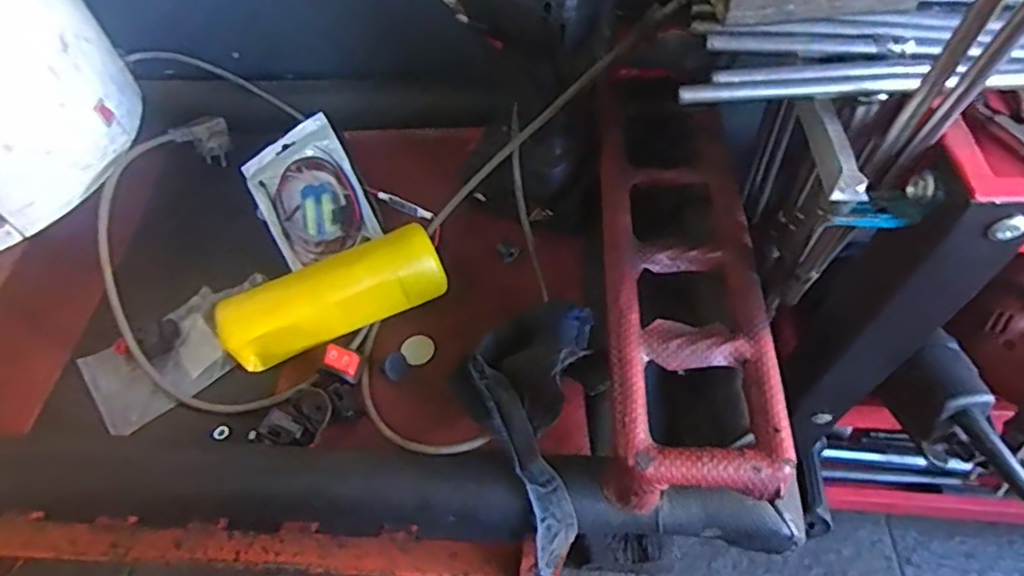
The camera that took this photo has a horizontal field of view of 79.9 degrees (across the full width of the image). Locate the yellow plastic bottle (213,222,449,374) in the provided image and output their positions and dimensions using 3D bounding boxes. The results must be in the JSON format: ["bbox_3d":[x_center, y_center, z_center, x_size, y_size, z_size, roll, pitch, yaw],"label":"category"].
[{"bbox_3d":[-0.138,0.006,0.479,0.167,0.052,0.044,-21,56,-11],"label":"yellow plastic bottle"}]

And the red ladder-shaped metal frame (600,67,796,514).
[{"bbox_3d":[0.120,-0.017,0.456,0.106,0.058,0.340,1,55,4],"label":"red ladder-shaped metal frame"}]

